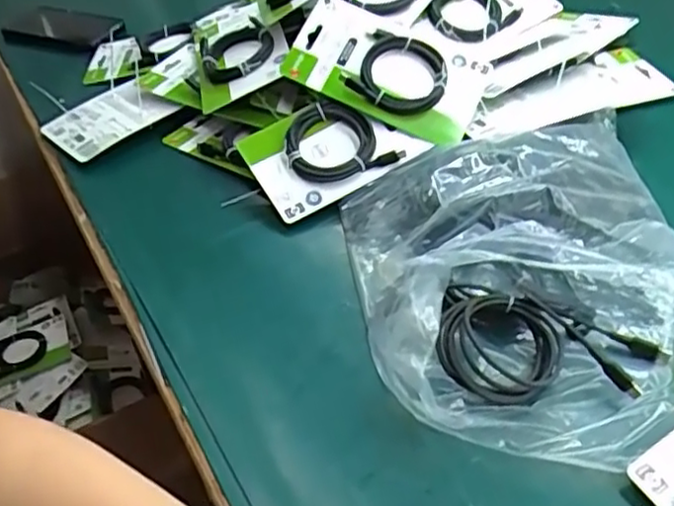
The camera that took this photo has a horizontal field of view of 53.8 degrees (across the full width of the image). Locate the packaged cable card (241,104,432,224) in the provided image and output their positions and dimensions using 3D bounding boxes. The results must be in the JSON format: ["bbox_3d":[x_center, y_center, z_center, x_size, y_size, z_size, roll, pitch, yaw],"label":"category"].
[{"bbox_3d":[-0.006,-0.094,0.607,0.143,0.025,0.092,-27,71,-10],"label":"packaged cable card"}]

